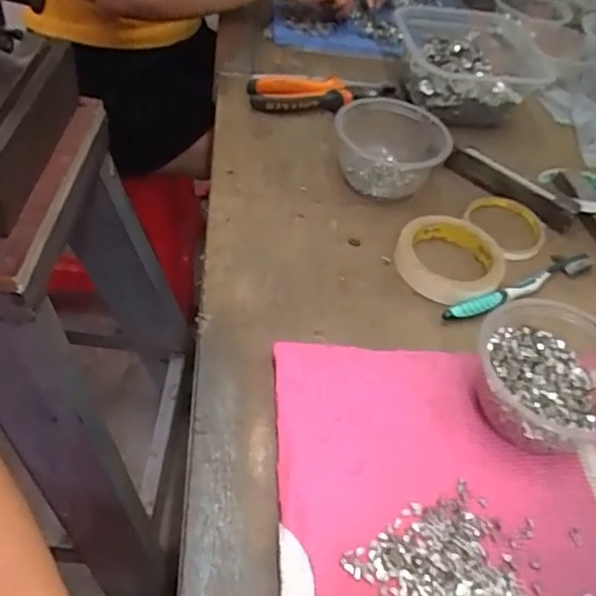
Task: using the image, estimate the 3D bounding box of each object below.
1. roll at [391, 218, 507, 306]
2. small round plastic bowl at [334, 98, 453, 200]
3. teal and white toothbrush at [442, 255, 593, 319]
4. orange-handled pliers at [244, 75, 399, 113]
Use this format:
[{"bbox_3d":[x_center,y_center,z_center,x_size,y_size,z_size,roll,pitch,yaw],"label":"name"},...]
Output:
[{"bbox_3d":[0.143,-0.041,0.560,0.095,0.022,0.104,3,48,-4],"label":"roll"},{"bbox_3d":[0.094,-0.155,0.629,0.116,0.057,0.092,15,48,3],"label":"small round plastic bowl"},{"bbox_3d":[0.205,-0.015,0.554,0.185,0.016,0.024,-22,55,-24],"label":"teal and white toothbrush"},{"bbox_3d":[0.032,-0.243,0.710,0.176,0.022,0.072,-1,49,-8],"label":"orange-handled pliers"}]

